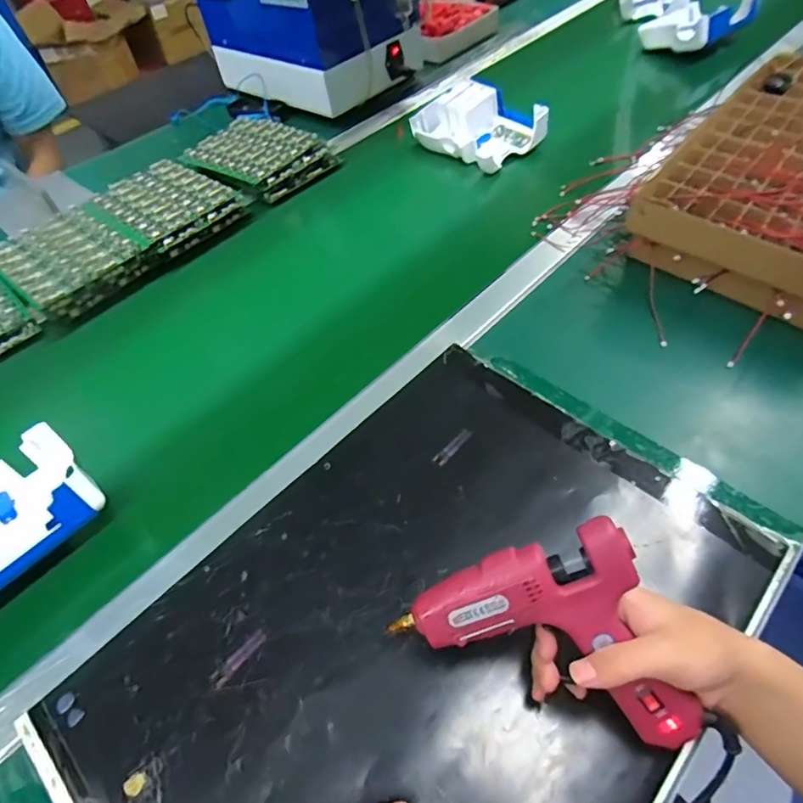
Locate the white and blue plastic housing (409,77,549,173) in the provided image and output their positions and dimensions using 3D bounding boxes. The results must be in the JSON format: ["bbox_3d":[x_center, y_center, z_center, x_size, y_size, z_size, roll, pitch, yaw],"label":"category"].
[{"bbox_3d":[0.118,-0.442,0.827,0.197,0.064,0.149,36,64,29],"label":"white and blue plastic housing"}]

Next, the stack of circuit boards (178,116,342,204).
[{"bbox_3d":[-0.222,-0.403,0.846,0.205,0.032,0.176,27,60,25],"label":"stack of circuit boards"}]

